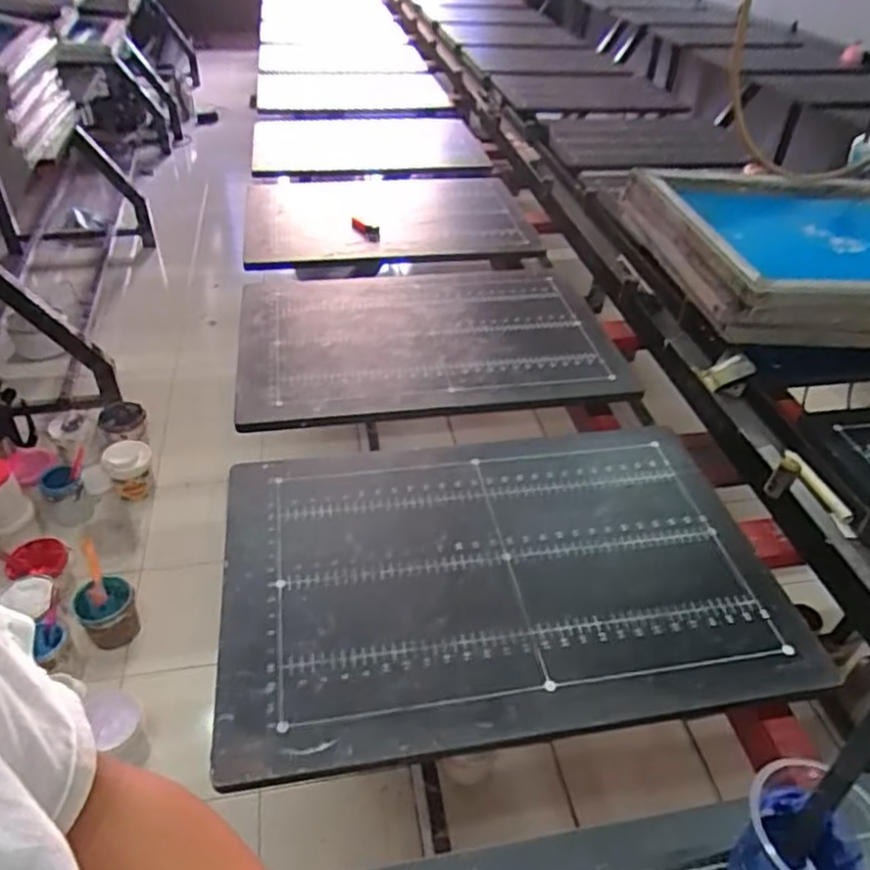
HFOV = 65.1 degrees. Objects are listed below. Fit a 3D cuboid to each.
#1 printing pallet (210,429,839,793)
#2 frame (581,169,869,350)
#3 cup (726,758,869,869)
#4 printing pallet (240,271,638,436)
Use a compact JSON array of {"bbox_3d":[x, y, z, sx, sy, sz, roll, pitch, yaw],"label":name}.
[{"bbox_3d":[0.068,0.136,0.758,0.589,0.017,0.401,-5,41,-9],"label":"printing pallet"},{"bbox_3d":[0.663,-0.292,1.088,0.632,0.121,0.419,1,45,-4],"label":"frame"},{"bbox_3d":[0.264,0.301,0.491,0.082,0.116,0.090,2,40,-1],"label":"cup"},{"bbox_3d":[-0.023,-0.169,1.135,0.588,0.032,0.422,-4,41,-8],"label":"printing pallet"}]

